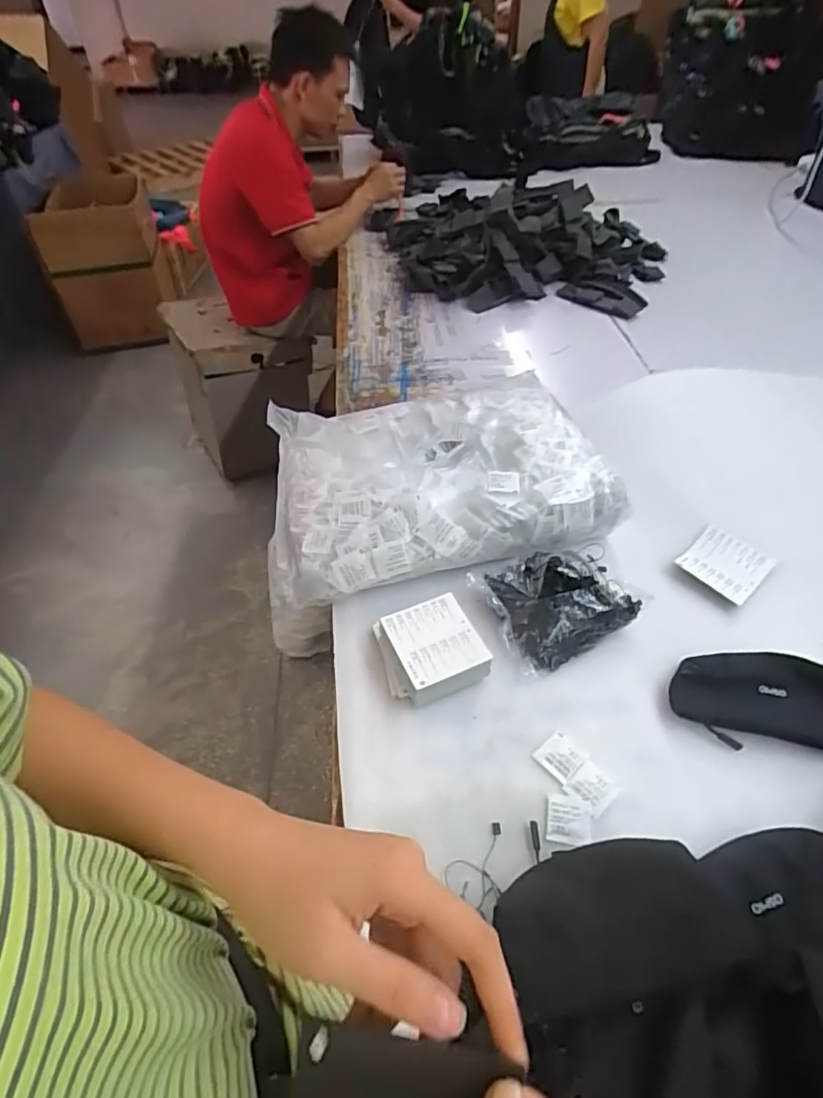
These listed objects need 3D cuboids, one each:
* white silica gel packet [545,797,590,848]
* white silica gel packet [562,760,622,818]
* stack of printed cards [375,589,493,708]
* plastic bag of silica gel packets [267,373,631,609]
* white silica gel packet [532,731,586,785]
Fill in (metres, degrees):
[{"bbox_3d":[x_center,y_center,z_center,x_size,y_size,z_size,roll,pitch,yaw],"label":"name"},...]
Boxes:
[{"bbox_3d":[0.146,0.251,0.525,0.040,0.004,0.043,9,47,9],"label":"white silica gel packet"},{"bbox_3d":[0.175,0.231,0.547,0.042,0.004,0.040,-33,54,-27],"label":"white silica gel packet"},{"bbox_3d":[0.019,0.110,0.635,0.104,0.041,0.108,-16,49,-14],"label":"stack of printed cards"},{"bbox_3d":[0.018,-0.111,0.811,0.450,0.095,0.345,-12,48,-10],"label":"plastic bag of silica gel packets"},{"bbox_3d":[0.151,0.209,0.573,0.043,0.004,0.040,-31,54,-26],"label":"white silica gel packet"}]

